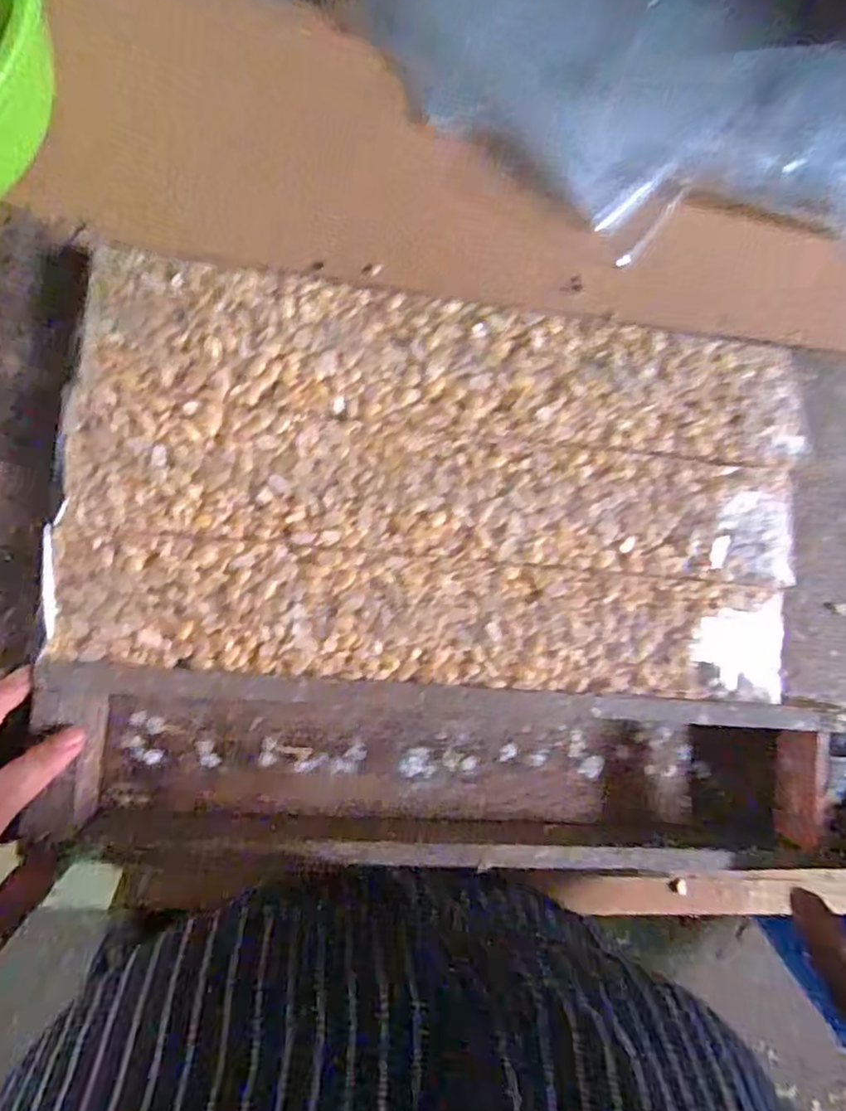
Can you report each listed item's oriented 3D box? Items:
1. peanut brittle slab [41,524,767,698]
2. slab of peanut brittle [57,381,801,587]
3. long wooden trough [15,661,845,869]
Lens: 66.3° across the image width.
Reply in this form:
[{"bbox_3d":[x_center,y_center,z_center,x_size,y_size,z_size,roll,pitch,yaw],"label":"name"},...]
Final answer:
[{"bbox_3d":[0.014,0.033,0.321,0.364,0.024,0.063,5,85,-7],"label":"peanut brittle slab"},{"bbox_3d":[0.022,-0.030,0.324,0.365,0.024,0.063,5,85,-7],"label":"slab of peanut brittle"},{"bbox_3d":[0.028,0.120,0.338,0.418,0.051,0.105,5,85,-8],"label":"long wooden trough"}]

